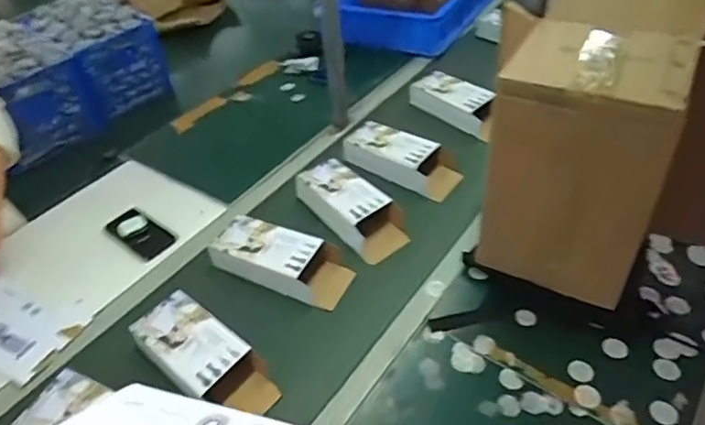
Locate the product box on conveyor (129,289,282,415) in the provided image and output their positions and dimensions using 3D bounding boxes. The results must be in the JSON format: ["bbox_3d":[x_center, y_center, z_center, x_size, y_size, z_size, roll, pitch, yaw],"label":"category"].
[{"bbox_3d":[-0.223,0.223,0.836,0.254,0.052,0.104,26,50,29],"label":"product box on conveyor"}]

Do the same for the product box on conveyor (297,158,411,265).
[{"bbox_3d":[-0.003,-0.012,1.054,0.109,0.080,0.247,-35,63,-29],"label":"product box on conveyor"}]

